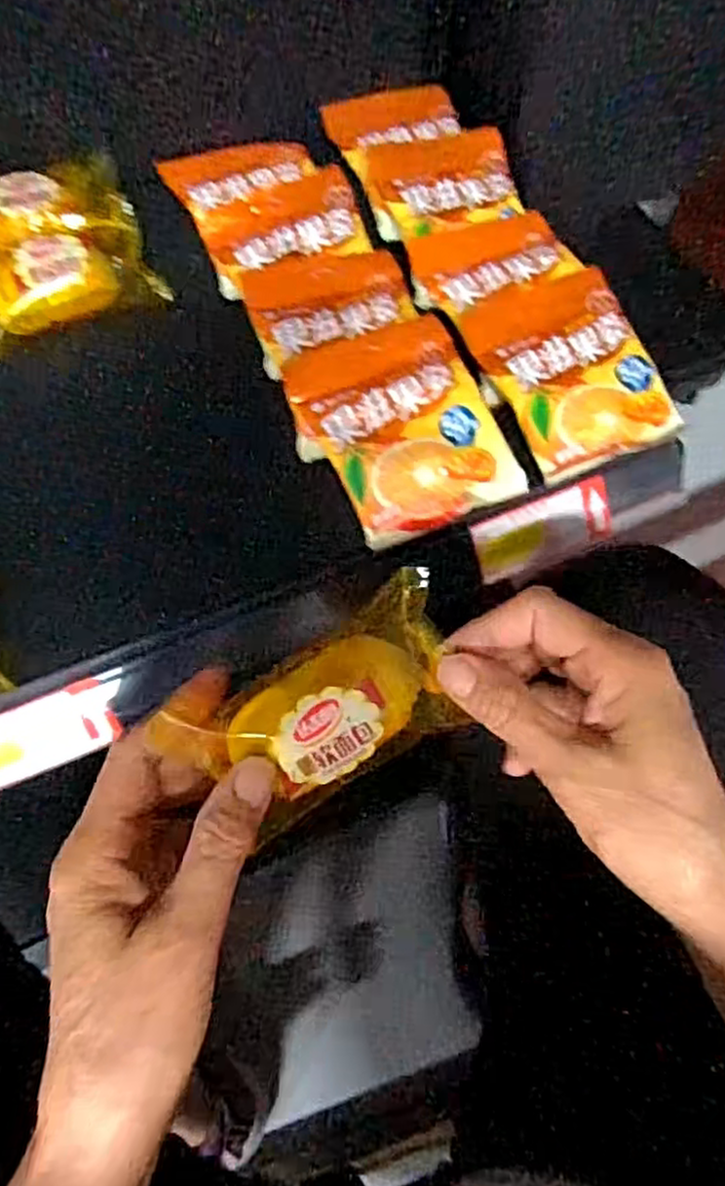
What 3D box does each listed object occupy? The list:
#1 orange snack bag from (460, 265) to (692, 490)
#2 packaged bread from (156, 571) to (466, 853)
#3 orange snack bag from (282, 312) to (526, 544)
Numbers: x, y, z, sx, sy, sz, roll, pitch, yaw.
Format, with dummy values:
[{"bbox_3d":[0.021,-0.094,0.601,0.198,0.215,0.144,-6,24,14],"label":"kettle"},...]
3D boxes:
[{"bbox_3d":[0.130,-0.141,0.457,0.097,0.028,0.122,-21,68,-12],"label":"orange snack bag"},{"bbox_3d":[-0.012,0.045,0.281,0.109,0.033,0.056,-30,70,-15],"label":"packaged bread"},{"bbox_3d":[0.024,-0.100,0.433,0.102,0.036,0.127,-23,68,-12],"label":"orange snack bag"}]

